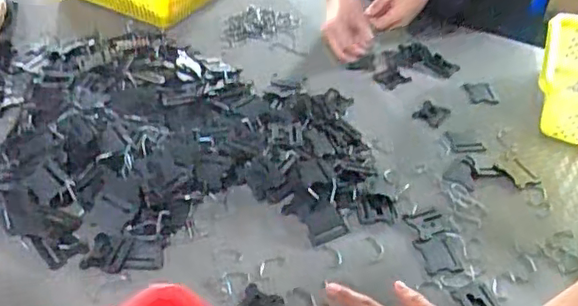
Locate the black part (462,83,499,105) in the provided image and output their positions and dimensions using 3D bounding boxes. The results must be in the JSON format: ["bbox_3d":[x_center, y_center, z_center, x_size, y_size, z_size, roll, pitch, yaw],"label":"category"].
[{"bbox_3d":[0.310,-0.097,0.970,0.050,0.004,0.065,1,40,-5],"label":"black part"}]

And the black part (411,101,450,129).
[{"bbox_3d":[0.217,-0.061,0.911,0.042,0.004,0.057,28,45,24],"label":"black part"}]

